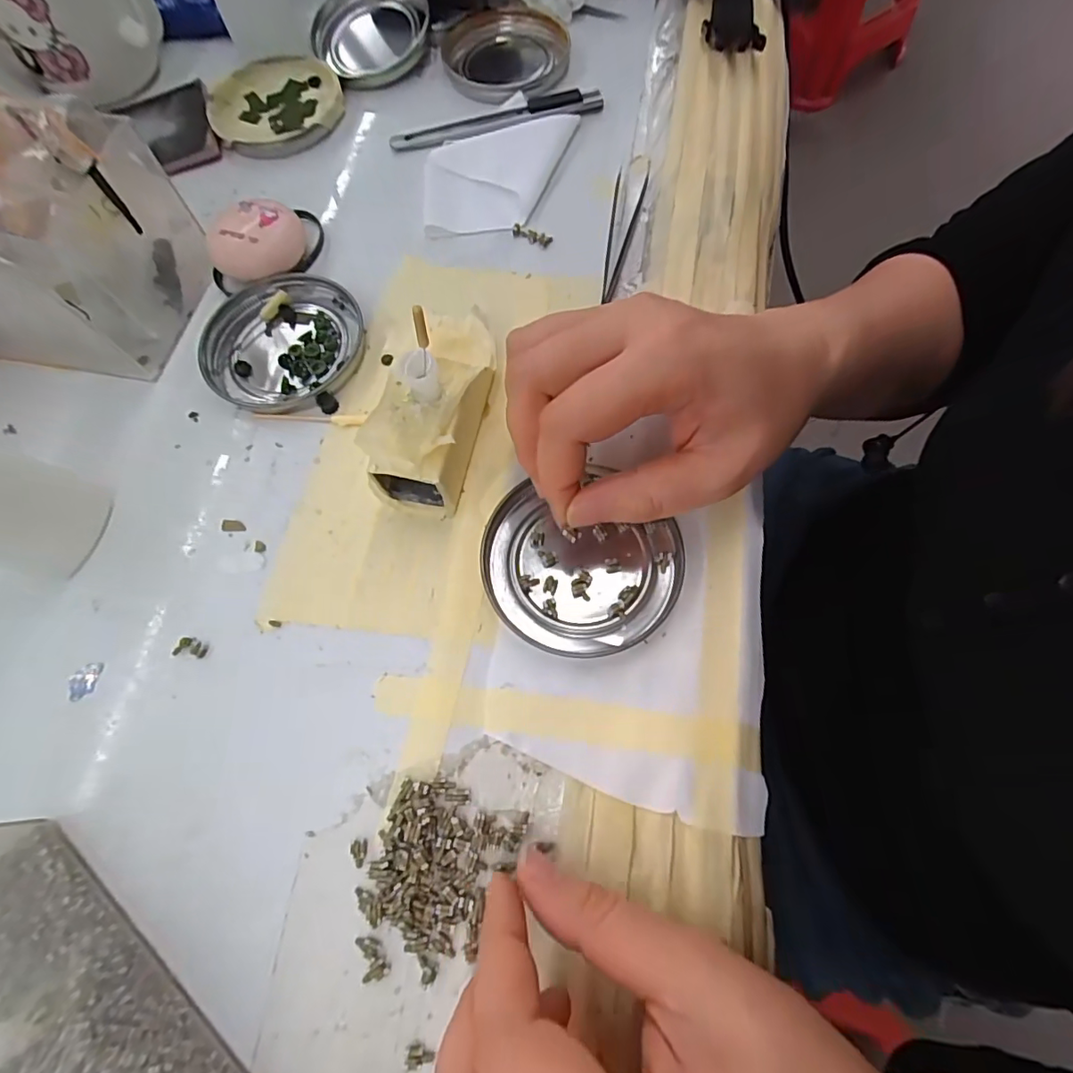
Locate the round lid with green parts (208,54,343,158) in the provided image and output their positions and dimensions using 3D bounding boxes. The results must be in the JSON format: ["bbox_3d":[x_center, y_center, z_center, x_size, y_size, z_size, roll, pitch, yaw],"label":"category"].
[{"bbox_3d":[-0.161,-0.269,0.332,0.077,0.012,0.086,-24,70,-6],"label":"round lid with green parts"}]

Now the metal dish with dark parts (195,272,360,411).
[{"bbox_3d":[-0.126,-0.096,0.267,0.076,0.010,0.075,-1,69,3],"label":"metal dish with dark parts"}]

